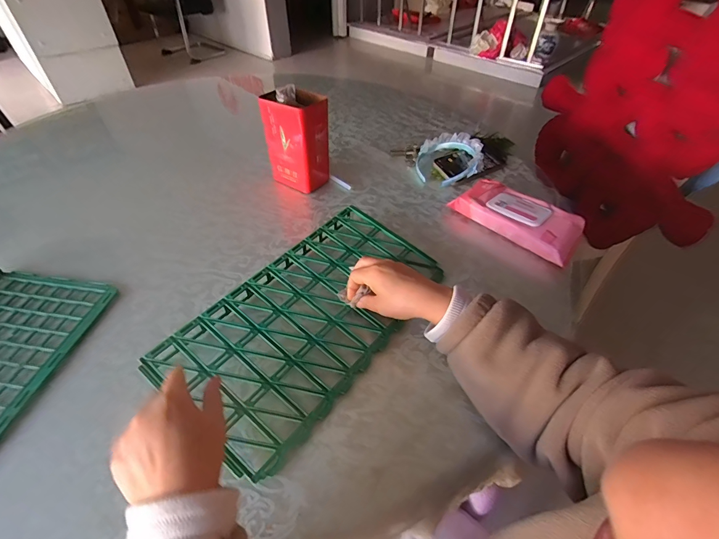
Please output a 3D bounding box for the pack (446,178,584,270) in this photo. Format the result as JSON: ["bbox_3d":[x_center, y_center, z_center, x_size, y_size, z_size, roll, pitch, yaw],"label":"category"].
[{"bbox_3d":[0.270,-0.088,0.616,0.198,0.047,0.093,36,55,29],"label":"pack"}]

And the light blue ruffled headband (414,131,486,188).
[{"bbox_3d":[0.185,-0.226,0.738,0.135,0.057,0.133,9,46,7],"label":"light blue ruffled headband"}]

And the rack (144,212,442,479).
[{"bbox_3d":[-0.058,0.054,0.478,0.190,0.043,0.369,30,52,25],"label":"rack"}]

